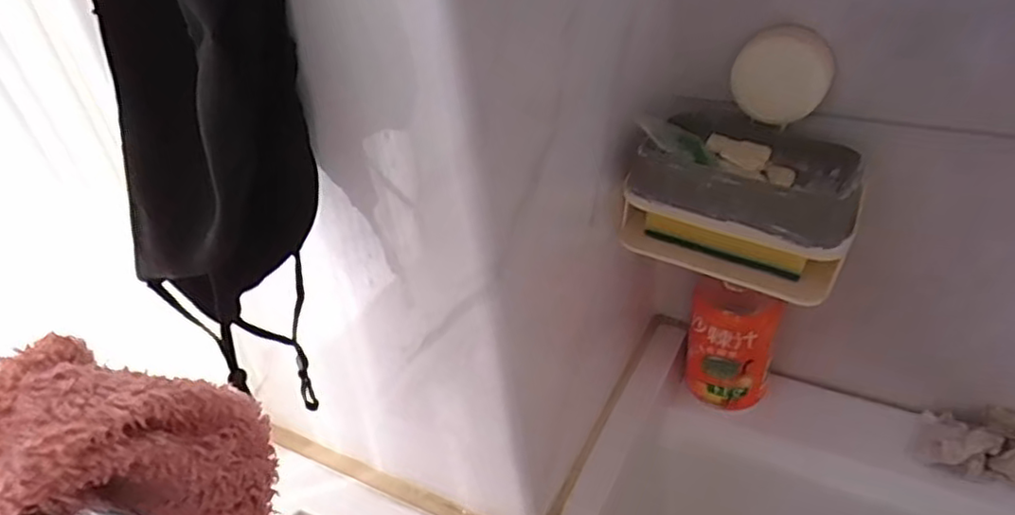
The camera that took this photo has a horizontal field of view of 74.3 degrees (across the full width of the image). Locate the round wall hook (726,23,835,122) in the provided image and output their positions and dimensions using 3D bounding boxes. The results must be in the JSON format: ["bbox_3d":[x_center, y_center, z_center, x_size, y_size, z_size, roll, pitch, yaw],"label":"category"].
[{"bbox_3d":[0.162,-0.108,0.395,0.054,0.051,0.022,22,46,33],"label":"round wall hook"}]

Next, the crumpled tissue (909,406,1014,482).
[{"bbox_3d":[0.321,0.122,0.458,0.061,0.029,0.064,-35,45,-31],"label":"crumpled tissue"}]

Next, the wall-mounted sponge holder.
[{"bbox_3d":[0.146,-0.035,0.409,0.138,0.078,0.088,19,45,31],"label":"wall-mounted sponge holder"}]

